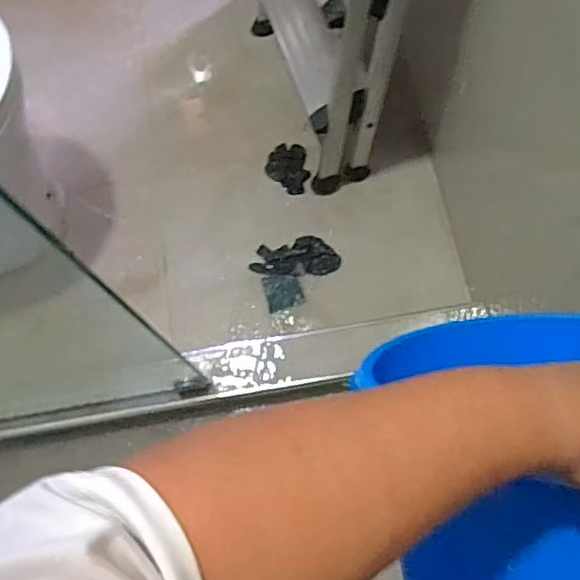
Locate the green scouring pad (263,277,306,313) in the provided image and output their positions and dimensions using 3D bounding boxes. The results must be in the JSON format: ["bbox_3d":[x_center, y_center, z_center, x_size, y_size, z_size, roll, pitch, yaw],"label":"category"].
[{"bbox_3d":[-0.013,0.003,1.203,0.072,0.009,0.074,-16,74,11],"label":"green scouring pad"}]

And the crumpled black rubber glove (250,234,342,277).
[{"bbox_3d":[0.009,-0.066,1.221,0.173,0.022,0.091,-11,72,-4],"label":"crumpled black rubber glove"}]

